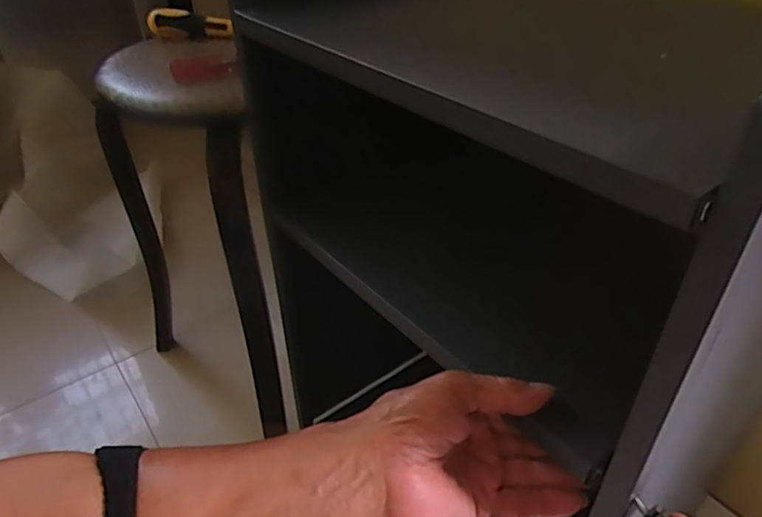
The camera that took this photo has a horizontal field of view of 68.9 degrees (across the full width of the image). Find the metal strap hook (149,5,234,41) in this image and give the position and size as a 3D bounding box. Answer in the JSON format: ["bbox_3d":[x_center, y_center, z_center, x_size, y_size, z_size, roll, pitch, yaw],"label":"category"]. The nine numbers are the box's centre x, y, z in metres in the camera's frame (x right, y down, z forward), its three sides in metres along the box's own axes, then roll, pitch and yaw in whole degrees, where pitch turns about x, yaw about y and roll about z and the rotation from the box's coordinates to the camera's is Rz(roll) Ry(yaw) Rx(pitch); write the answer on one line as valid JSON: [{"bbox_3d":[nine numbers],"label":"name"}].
[{"bbox_3d":[-0.231,-0.282,0.675,0.107,0.032,0.034,12,39,18],"label":"metal strap hook"}]

